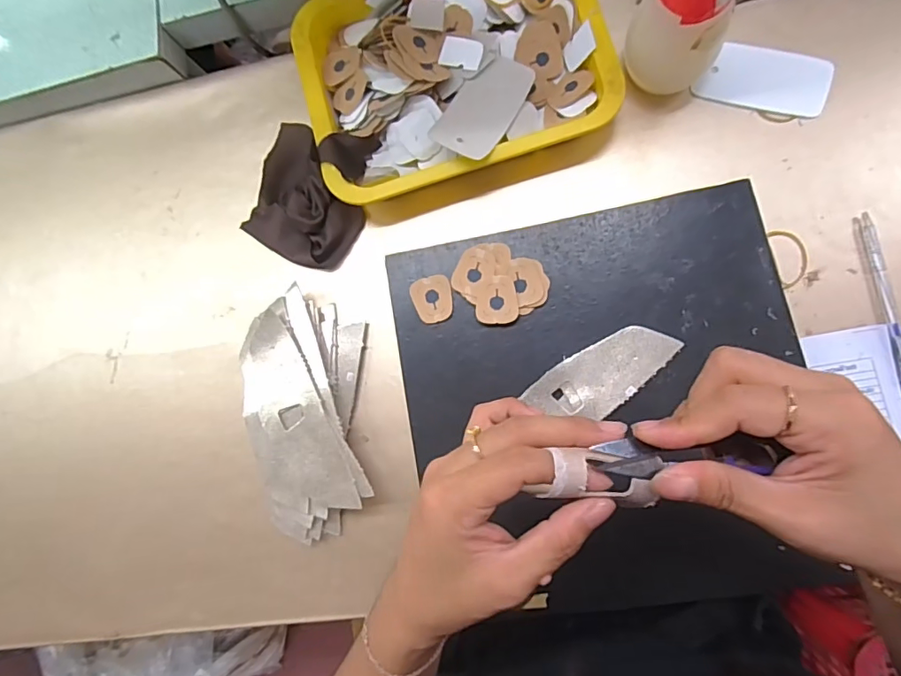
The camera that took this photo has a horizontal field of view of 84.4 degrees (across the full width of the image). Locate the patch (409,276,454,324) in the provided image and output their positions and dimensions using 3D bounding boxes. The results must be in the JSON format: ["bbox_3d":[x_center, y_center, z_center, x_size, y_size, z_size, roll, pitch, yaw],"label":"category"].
[{"bbox_3d":[-0.015,-0.032,0.414,0.034,0.004,0.038,-13,82,8],"label":"patch"}]

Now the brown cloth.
[{"bbox_3d":[-0.131,-0.131,0.448,0.105,0.039,0.121,23,89,10],"label":"brown cloth"}]

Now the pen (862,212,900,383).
[{"bbox_3d":[0.337,-0.027,0.380,0.013,0.013,0.139,-10,83,8],"label":"pen"}]

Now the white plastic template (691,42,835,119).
[{"bbox_3d":[0.260,-0.214,0.411,0.098,0.007,0.050,16,100,9],"label":"white plastic template"}]

